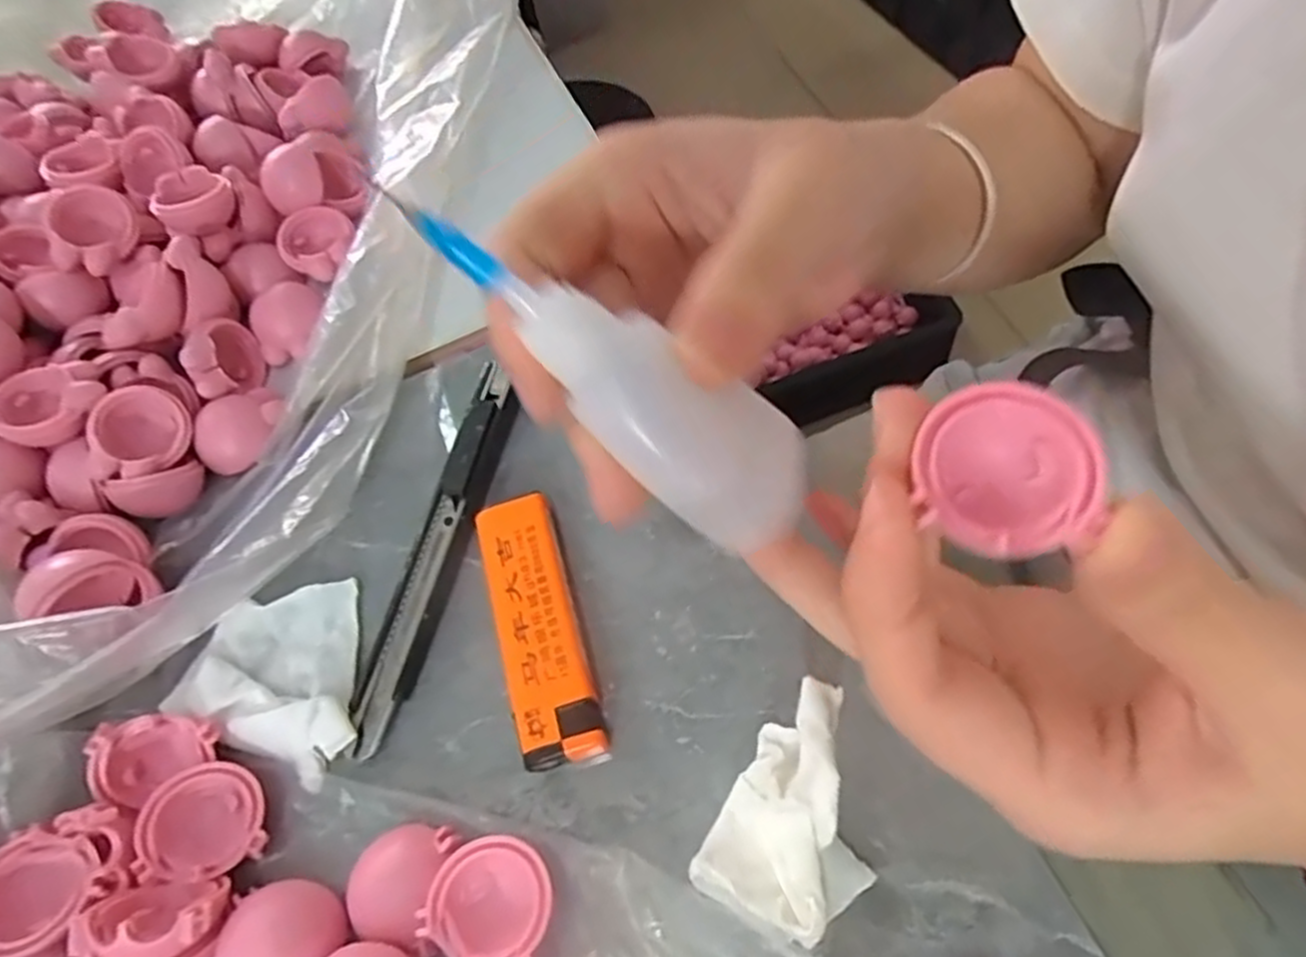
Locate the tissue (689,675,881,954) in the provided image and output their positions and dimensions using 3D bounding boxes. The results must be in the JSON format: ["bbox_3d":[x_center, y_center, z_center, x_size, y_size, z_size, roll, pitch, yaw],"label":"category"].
[{"bbox_3d":[0.038,0.082,0.186,0.037,0.021,0.053,26,67,20],"label":"tissue"}]

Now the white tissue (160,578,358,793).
[{"bbox_3d":[-0.116,0.061,0.224,0.053,0.013,0.057,-15,60,-1],"label":"white tissue"}]

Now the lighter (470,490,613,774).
[{"bbox_3d":[-0.034,0.043,0.220,0.023,0.010,0.081,-18,60,-3],"label":"lighter"}]

